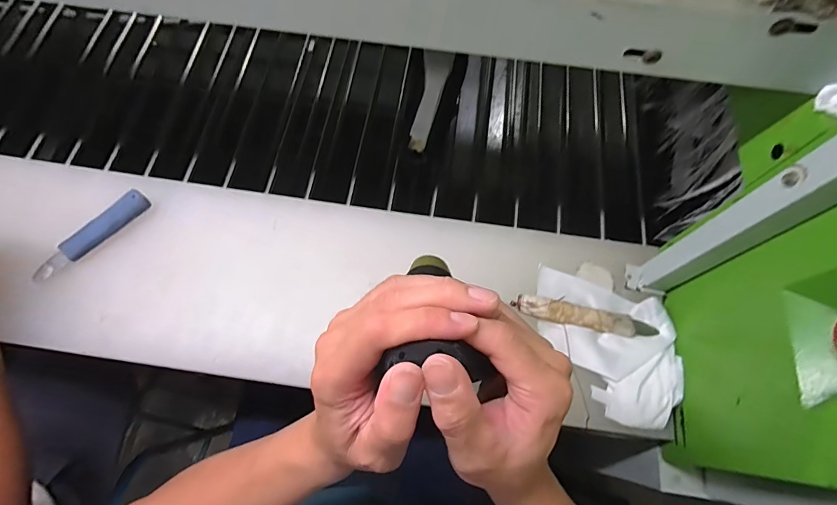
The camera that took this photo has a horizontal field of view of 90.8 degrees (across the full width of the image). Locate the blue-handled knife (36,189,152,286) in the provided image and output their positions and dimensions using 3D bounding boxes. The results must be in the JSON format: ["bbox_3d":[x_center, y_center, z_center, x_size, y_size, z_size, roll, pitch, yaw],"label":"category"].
[{"bbox_3d":[-0.423,-0.025,0.535,0.031,0.026,0.154,42,73,14],"label":"blue-handled knife"}]

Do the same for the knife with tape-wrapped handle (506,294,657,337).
[{"bbox_3d":[0.201,0.078,0.500,0.166,0.017,0.031,14,70,6],"label":"knife with tape-wrapped handle"}]

